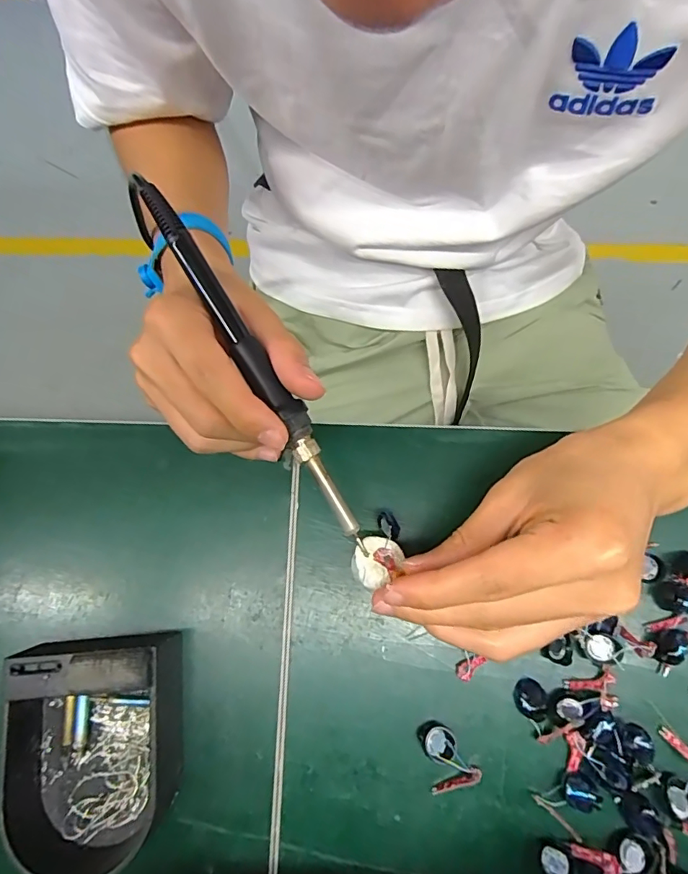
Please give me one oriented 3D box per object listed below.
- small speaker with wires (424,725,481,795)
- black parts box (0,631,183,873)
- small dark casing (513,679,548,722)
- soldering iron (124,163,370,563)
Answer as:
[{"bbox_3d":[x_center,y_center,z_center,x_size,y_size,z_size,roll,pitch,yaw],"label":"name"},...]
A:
[{"bbox_3d":[0.052,0.162,0.251,0.024,0.008,0.029,-19,78,-3],"label":"small speaker with wires"},{"bbox_3d":[-0.123,0.156,0.241,0.085,0.036,0.112,-6,77,0],"label":"black parts box"},{"bbox_3d":[0.097,0.136,0.255,0.015,0.009,0.019,-4,77,0],"label":"small dark casing"},{"bbox_3d":[-0.043,-0.036,0.244,0.015,0.017,0.206,-31,90,-6],"label":"soldering iron"}]

